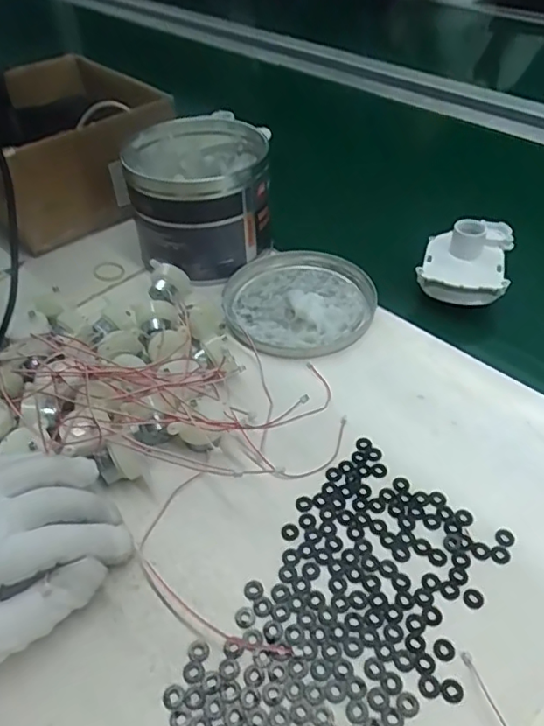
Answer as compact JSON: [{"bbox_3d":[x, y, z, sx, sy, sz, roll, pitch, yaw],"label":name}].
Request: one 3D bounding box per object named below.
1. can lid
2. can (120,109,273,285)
[{"bbox_3d":[0.024,-0.059,0.494,0.126,0.013,0.134,-1,44,1],"label":"can lid"},{"bbox_3d":[-0.064,-0.151,0.531,0.122,0.102,0.131,-1,44,1],"label":"can"}]

